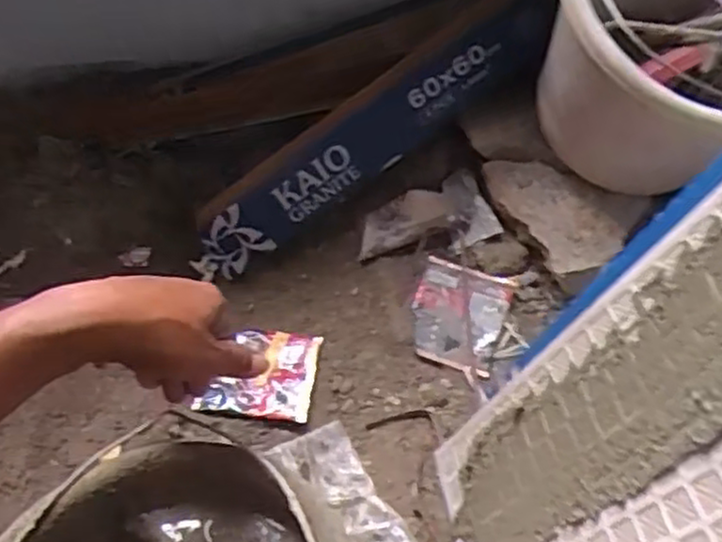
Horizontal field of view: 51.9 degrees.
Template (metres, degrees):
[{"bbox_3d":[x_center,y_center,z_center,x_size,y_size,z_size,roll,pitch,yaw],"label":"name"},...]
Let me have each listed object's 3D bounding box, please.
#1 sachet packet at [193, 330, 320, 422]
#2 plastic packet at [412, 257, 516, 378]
[{"bbox_3d":[-0.095,0.099,0.717,0.099,0.011,0.091,6,55,5],"label":"sachet packet"},{"bbox_3d":[0.098,0.044,0.751,0.089,0.016,0.107,16,57,12],"label":"plastic packet"}]

